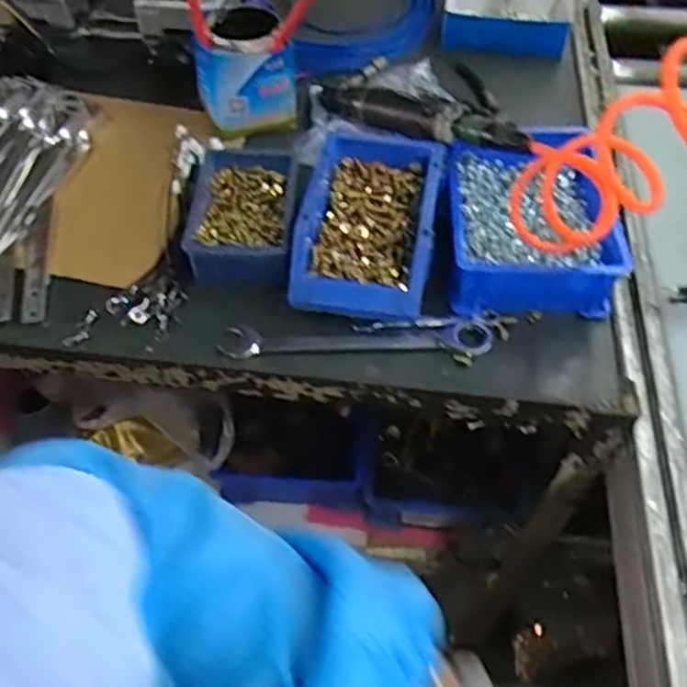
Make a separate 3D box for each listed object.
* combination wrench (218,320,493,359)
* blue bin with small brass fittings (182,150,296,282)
[{"bbox_3d":[0.011,-0.006,0.599,0.229,0.013,0.041,1,53,0],"label":"combination wrench"},{"bbox_3d":[-0.095,-0.120,0.660,0.094,0.053,0.147,1,53,0],"label":"blue bin with small brass fittings"}]

